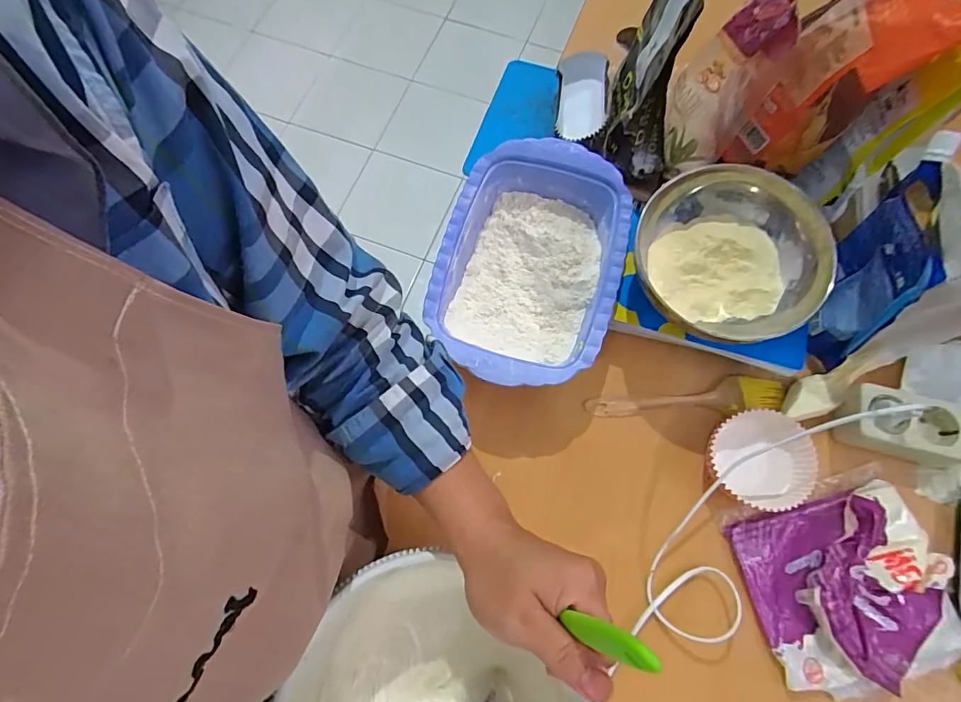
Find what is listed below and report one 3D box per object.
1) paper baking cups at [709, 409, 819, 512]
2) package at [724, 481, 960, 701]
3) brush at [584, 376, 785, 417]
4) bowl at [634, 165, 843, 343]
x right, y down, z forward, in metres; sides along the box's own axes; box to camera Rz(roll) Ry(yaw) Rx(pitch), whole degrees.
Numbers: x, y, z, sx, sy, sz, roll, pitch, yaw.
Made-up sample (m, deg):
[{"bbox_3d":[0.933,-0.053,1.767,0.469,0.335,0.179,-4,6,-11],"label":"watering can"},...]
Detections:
[{"bbox_3d":[0.275,0.104,0.464,0.082,0.032,0.090,0,71,0],"label":"paper baking cups"},{"bbox_3d":[0.335,0.214,0.425,0.165,0.044,0.154,-16,72,-5],"label":"package"},{"bbox_3d":[0.215,0.053,0.501,0.203,0.013,0.036,-6,71,-2],"label":"brush"},{"bbox_3d":[0.234,-0.089,0.458,0.171,0.059,0.165,0,71,0],"label":"bowl"}]

